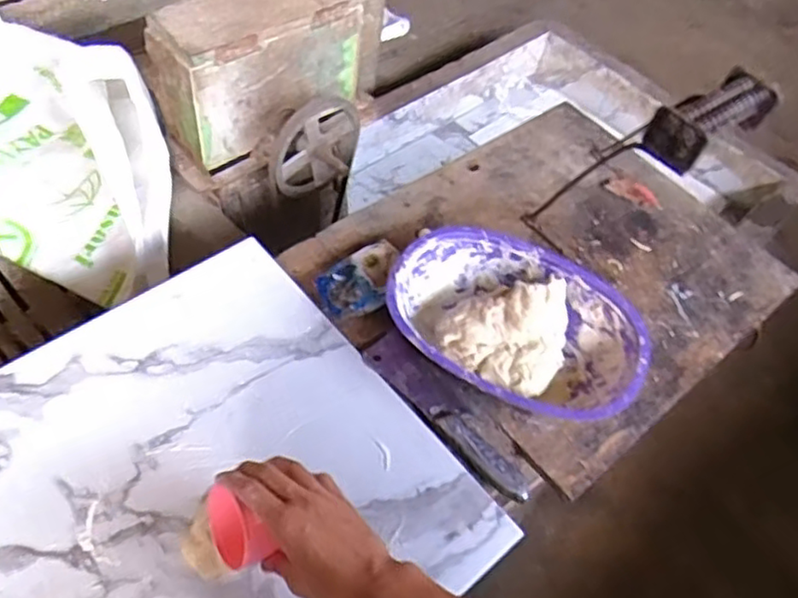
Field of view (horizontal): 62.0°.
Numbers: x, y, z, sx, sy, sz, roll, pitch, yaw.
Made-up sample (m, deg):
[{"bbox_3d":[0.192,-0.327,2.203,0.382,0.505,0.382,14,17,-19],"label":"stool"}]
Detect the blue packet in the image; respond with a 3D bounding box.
[{"bbox_3d":[-0.045,-0.024,0.844,0.113,0.019,0.085,-20,56,-23],"label":"blue packet"}]

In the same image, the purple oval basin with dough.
[{"bbox_3d":[0.140,0.039,0.807,0.317,0.087,0.217,29,56,13],"label":"purple oval basin with dough"}]

